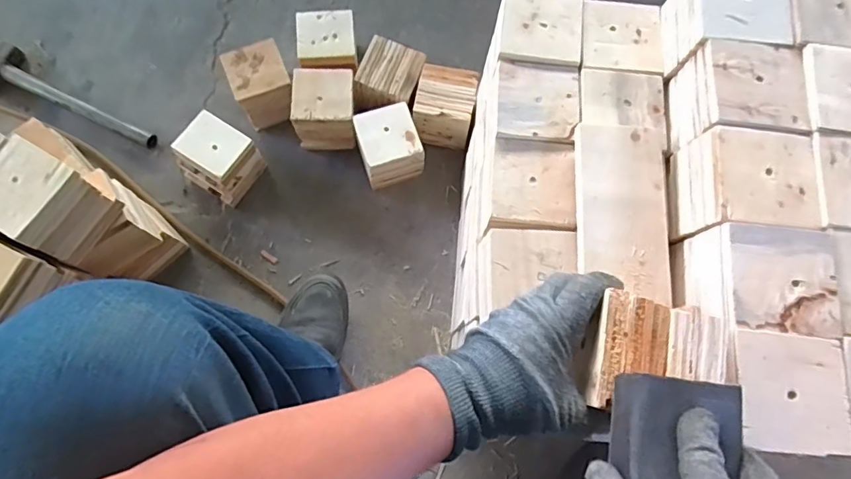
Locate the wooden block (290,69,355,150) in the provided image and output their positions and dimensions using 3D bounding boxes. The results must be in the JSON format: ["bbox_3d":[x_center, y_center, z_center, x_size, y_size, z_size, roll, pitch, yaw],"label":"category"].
[{"bbox_3d":[-0.165,-0.213,0.824,0.097,0.096,0.099,-3,74,-2],"label":"wooden block"}]

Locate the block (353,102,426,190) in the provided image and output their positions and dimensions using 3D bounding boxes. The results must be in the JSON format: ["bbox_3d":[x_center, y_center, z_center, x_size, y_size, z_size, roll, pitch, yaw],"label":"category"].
[{"bbox_3d":[-0.060,-0.147,0.808,0.096,0.091,0.100,-15,76,-5],"label":"block"}]

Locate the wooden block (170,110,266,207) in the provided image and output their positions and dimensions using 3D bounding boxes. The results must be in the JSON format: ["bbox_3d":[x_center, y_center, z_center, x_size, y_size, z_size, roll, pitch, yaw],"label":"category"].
[{"bbox_3d":[-0.330,-0.127,0.797,0.100,0.103,0.096,33,75,8],"label":"wooden block"}]

